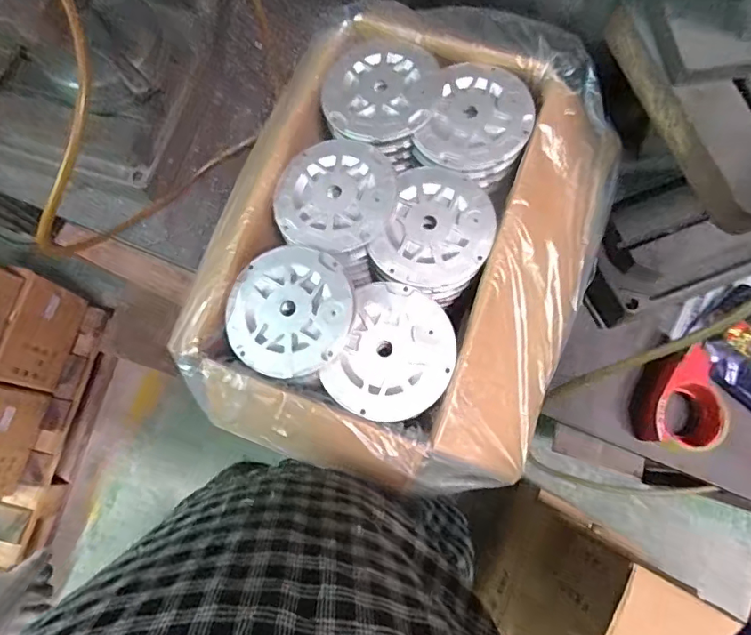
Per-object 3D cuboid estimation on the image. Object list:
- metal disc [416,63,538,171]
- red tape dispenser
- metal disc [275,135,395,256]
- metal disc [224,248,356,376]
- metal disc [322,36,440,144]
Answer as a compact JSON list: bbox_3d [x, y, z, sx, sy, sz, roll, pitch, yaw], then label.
[{"bbox_3d":[0.115,-0.222,0.566,0.113,0.014,0.126,21,77,7],"label":"metal disc"},{"bbox_3d":[0.394,0.104,0.661,0.098,0.047,0.131,3,75,3],"label":"red tape dispenser"},{"bbox_3d":[-0.044,-0.136,0.557,0.126,0.012,0.133,-1,75,2],"label":"metal disc"},{"bbox_3d":[-0.089,-0.008,0.524,0.128,0.021,0.134,-1,75,2],"label":"metal disc"},{"bbox_3d":[0.004,-0.261,0.583,0.121,0.012,0.131,-1,75,2],"label":"metal disc"}]

